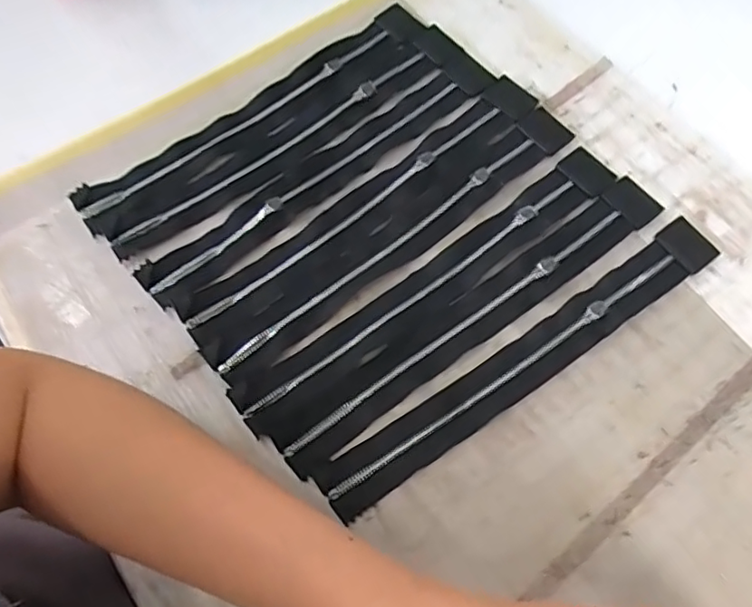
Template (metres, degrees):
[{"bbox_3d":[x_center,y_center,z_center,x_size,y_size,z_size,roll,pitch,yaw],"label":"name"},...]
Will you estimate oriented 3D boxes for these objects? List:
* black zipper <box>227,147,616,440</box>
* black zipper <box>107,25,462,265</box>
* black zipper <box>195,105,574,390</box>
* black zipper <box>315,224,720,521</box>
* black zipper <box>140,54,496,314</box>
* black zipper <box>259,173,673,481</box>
[{"bbox_3d":[0.039,-0.017,0.387,0.290,0.010,0.033,-36,70,-11],"label":"black zipper"},{"bbox_3d":[-0.059,-0.120,0.435,0.286,0.008,0.038,-37,70,-11],"label":"black zipper"},{"bbox_3d":[0.017,-0.045,0.401,0.290,0.009,0.036,-37,70,-11],"label":"black zipper"},{"bbox_3d":[0.094,0.033,0.369,0.289,0.005,0.033,-34,70,-10],"label":"black zipper"},{"bbox_3d":[-0.034,-0.091,0.422,0.281,0.009,0.035,-38,71,-11],"label":"black zipper"},{"bbox_3d":[0.065,0.006,0.379,0.289,0.007,0.033,-36,70,-11],"label":"black zipper"}]

